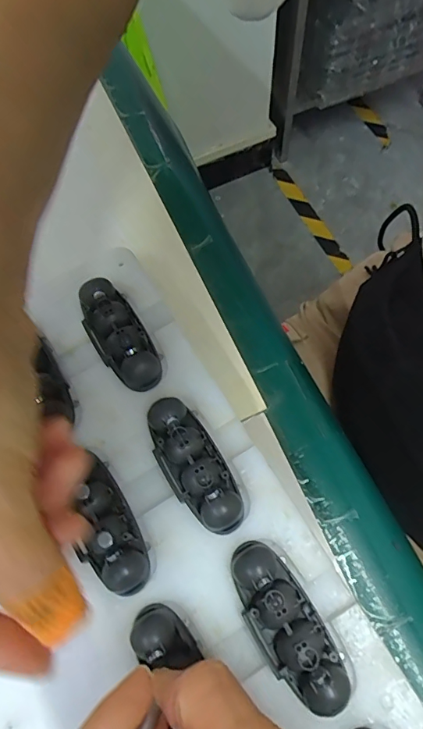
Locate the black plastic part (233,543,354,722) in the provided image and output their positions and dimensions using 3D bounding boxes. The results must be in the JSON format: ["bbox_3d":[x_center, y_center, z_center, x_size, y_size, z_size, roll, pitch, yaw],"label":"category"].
[{"bbox_3d":[0.028,0.098,0.177,0.025,0.014,0.061,-29,70,-9],"label":"black plastic part"}]

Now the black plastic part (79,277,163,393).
[{"bbox_3d":[-0.046,-0.016,0.224,0.024,0.012,0.061,-30,70,-9],"label":"black plastic part"}]

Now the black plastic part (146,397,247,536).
[{"bbox_3d":[-0.008,0.042,0.202,0.026,0.017,0.063,-31,70,-9],"label":"black plastic part"}]

